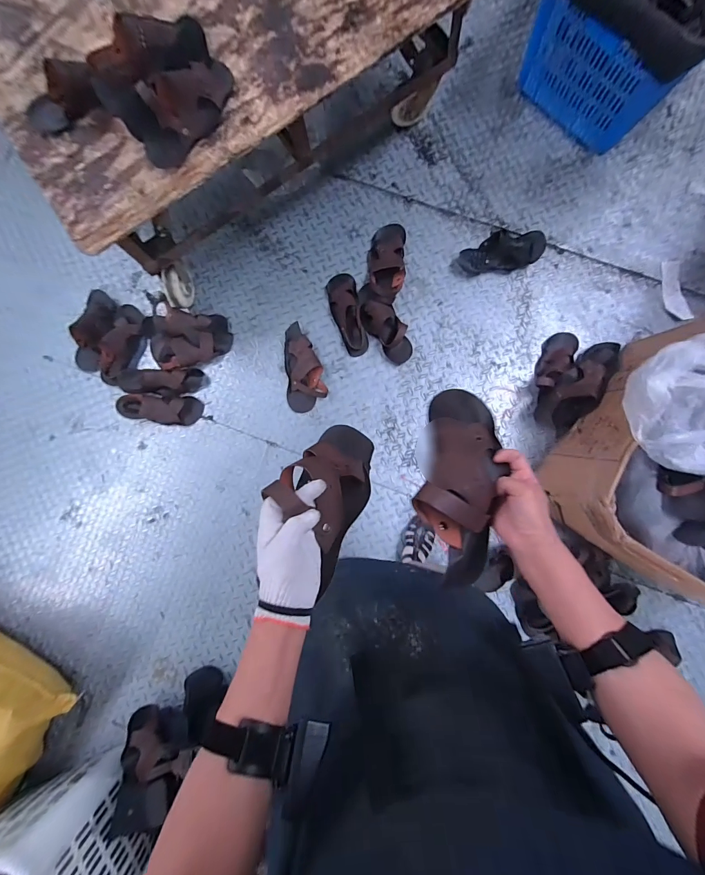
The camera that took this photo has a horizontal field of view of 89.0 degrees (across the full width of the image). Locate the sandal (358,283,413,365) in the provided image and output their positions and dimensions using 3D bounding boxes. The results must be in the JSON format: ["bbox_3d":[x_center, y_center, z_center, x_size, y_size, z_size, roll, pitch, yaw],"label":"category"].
[{"bbox_3d":[0.099,-0.370,1.142,0.106,0.083,0.274,-31,87,1],"label":"sandal"}]

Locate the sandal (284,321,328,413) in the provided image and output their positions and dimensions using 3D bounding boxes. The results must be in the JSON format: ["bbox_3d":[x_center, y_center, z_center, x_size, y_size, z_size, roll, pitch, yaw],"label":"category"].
[{"bbox_3d":[-0.154,-0.231,1.161,0.134,0.057,0.287,-2,88,3],"label":"sandal"}]

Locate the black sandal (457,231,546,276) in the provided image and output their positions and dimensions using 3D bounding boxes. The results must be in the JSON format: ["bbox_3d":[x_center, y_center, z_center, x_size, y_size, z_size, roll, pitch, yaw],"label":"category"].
[{"bbox_3d":[0.475,-0.592,1.143,0.279,0.074,0.113,-6,88,3],"label":"black sandal"}]

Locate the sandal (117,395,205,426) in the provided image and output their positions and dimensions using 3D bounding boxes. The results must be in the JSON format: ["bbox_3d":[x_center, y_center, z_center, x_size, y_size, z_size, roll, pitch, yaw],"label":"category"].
[{"bbox_3d":[-0.637,-0.090,1.180,0.277,0.053,0.091,1,88,3],"label":"sandal"}]

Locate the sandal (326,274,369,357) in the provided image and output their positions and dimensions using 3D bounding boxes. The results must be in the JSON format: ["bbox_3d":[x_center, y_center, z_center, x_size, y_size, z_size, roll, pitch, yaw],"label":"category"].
[{"bbox_3d":[-0.019,-0.406,1.164,0.098,0.058,0.281,-12,87,2],"label":"sandal"}]

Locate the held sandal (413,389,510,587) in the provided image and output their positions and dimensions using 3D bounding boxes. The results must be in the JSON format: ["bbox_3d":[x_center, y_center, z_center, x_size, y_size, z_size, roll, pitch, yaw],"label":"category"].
[{"bbox_3d":[0.131,0.043,0.452,0.104,0.069,0.249,7,62,3],"label":"held sandal"}]

